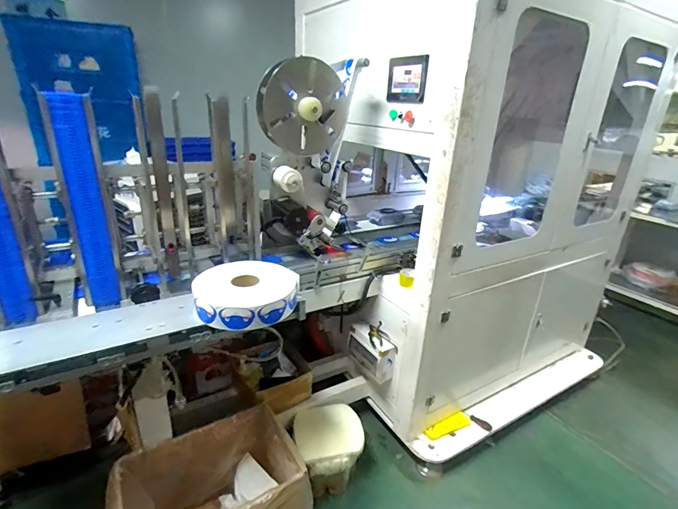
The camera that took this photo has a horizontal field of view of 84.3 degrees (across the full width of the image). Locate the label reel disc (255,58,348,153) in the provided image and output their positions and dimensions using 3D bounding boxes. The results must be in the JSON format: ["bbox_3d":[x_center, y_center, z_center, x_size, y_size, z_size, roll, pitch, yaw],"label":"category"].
[{"bbox_3d":[-0.114,-0.493,1.285,0.302,0.326,0.082,-36,46,2],"label":"label reel disc"}]

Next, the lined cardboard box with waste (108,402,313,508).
[{"bbox_3d":[-0.425,0.841,1.252,0.577,0.313,0.396,-12,26,-33],"label":"lined cardboard box with waste"}]

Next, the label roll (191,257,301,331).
[{"bbox_3d":[-0.251,0.103,1.025,0.274,0.079,0.248,2,22,-3],"label":"label roll"}]

